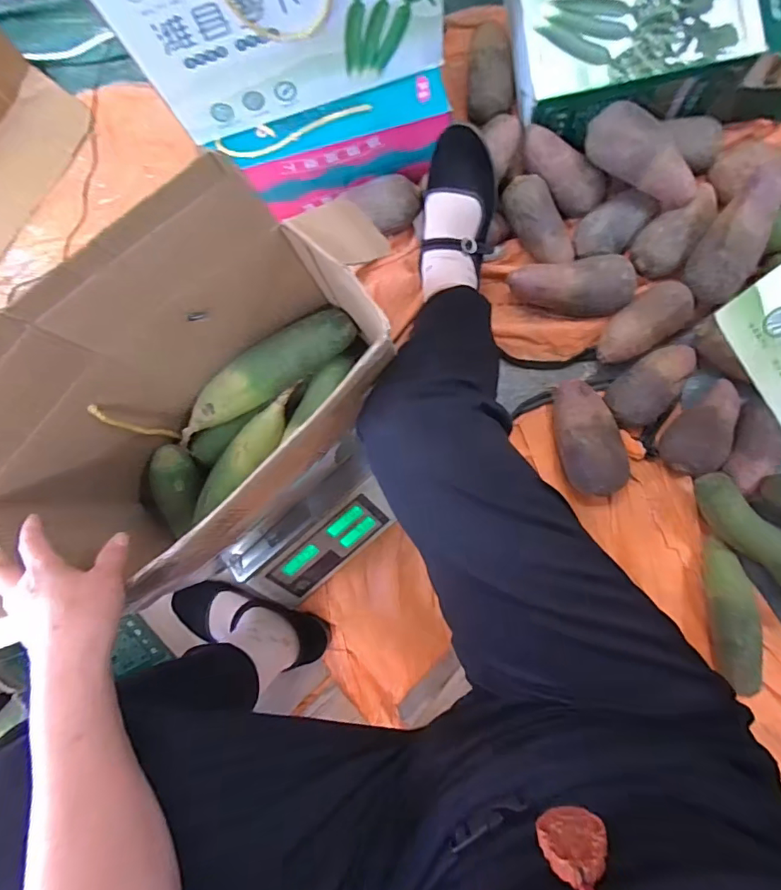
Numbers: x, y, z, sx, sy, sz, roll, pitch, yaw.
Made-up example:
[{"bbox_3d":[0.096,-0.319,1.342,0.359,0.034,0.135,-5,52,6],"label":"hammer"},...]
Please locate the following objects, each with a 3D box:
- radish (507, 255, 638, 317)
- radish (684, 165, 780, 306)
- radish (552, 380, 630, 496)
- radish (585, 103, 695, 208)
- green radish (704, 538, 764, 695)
[{"bbox_3d":[0.254,-0.220,0.686,0.166,0.068,0.066,7,87,8],"label":"radish"},{"bbox_3d":[0.448,-0.268,0.636,0.070,0.069,0.161,20,112,8],"label":"radish"},{"bbox_3d":[0.271,-0.011,0.670,0.080,0.070,0.160,-14,84,6],"label":"radish"},{"bbox_3d":[0.335,-0.380,0.642,0.163,0.058,0.062,35,91,-6],"label":"radish"},{"bbox_3d":[0.448,0.223,0.639,0.044,0.047,0.191,-4,85,7],"label":"green radish"}]

